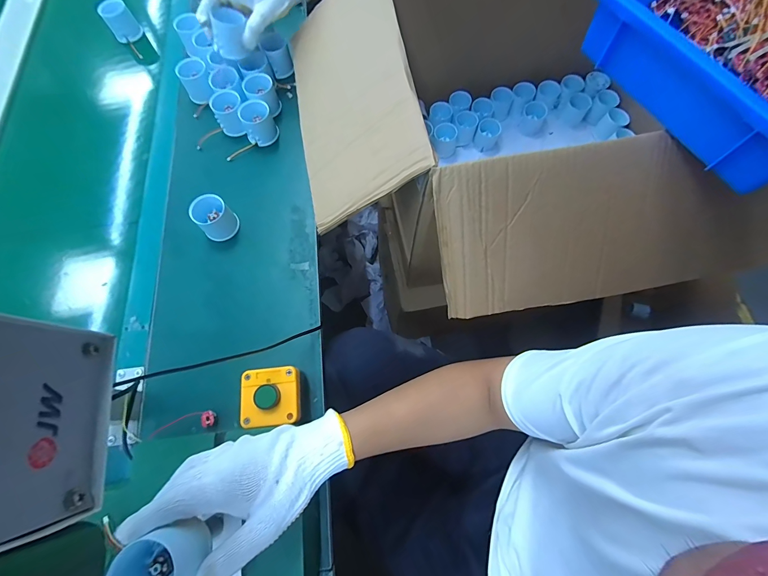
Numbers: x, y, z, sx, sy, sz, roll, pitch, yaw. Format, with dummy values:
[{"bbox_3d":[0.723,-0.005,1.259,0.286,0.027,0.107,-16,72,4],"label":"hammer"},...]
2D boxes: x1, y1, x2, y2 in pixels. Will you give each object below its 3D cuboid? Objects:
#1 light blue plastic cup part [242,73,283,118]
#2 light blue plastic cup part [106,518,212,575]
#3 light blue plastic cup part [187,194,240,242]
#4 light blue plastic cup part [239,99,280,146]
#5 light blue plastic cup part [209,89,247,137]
[{"bbox_3d":[-0.215,-0.338,0.589,0.058,0.046,0.049,17,73,7],"label":"light blue plastic cup part"},{"bbox_3d":[-0.176,0.221,0.266,0.046,0.049,0.051,-36,74,-10],"label":"light blue plastic cup part"},{"bbox_3d":[-0.262,-0.108,0.514,0.052,0.054,0.050,0,71,1],"label":"light blue plastic cup part"},{"bbox_3d":[-0.216,-0.286,0.574,0.054,0.057,0.048,-23,72,-6],"label":"light blue plastic cup part"},{"bbox_3d":[-0.273,-0.309,0.588,0.051,0.055,0.055,4,71,3],"label":"light blue plastic cup part"}]

